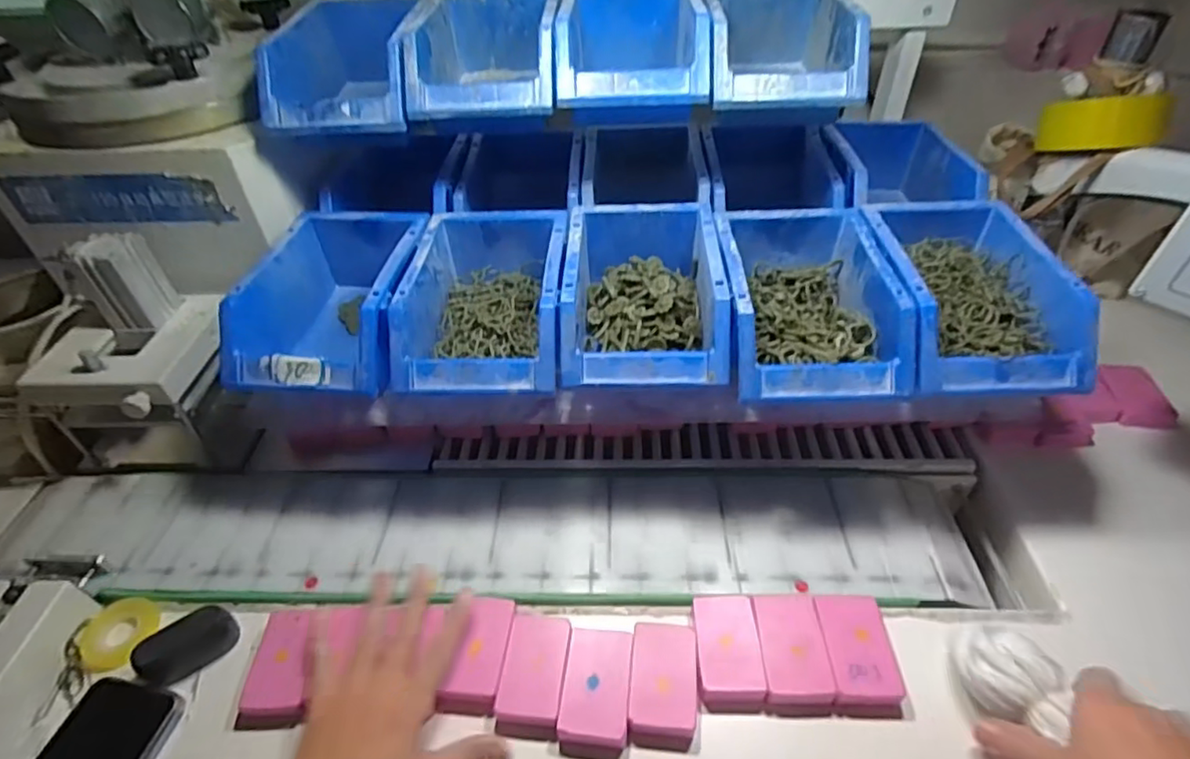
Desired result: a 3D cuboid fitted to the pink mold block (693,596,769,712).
[{"bbox_3d":[0.094,0.190,0.424,0.043,0.015,0.072,-2,45,2],"label":"pink mold block"}]

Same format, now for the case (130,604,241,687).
[{"bbox_3d":[-0.295,0.193,0.437,0.060,0.043,0.021,-32,51,-25],"label":"case"}]

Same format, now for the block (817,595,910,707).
[{"bbox_3d":[0.184,0.190,0.421,0.047,0.017,0.070,0,45,4],"label":"block"}]

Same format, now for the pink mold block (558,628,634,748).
[{"bbox_3d":[0.002,0.209,0.410,0.044,0.017,0.070,3,45,7],"label":"pink mold block"}]

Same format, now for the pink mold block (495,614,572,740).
[{"bbox_3d":[-0.042,0.204,0.418,0.043,0.015,0.074,3,45,7],"label":"pink mold block"}]

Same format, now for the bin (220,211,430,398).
[{"bbox_3d":[-0.211,-0.064,0.508,0.125,0.077,0.187,1,43,4],"label":"bin"}]

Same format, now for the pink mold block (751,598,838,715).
[{"bbox_3d":[0.138,0.192,0.422,0.044,0.016,0.074,-1,45,3],"label":"pink mold block"}]

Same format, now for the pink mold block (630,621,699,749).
[{"bbox_3d":[0.047,0.206,0.411,0.044,0.017,0.072,2,45,6],"label":"pink mold block"}]

